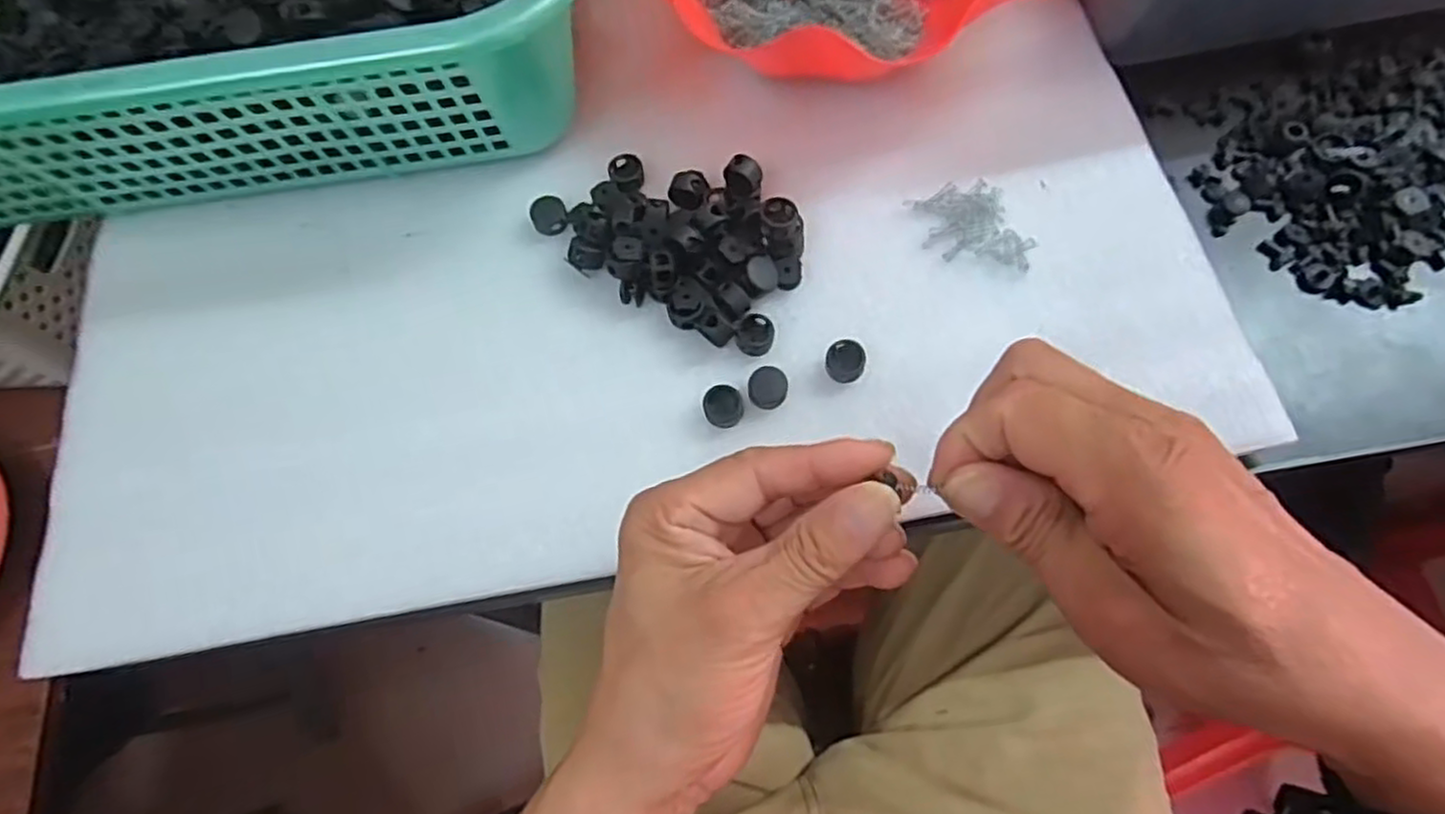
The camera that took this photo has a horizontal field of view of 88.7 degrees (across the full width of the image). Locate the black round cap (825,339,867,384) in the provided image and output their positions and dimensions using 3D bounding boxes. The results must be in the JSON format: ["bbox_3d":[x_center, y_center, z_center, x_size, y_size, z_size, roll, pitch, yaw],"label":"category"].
[{"bbox_3d":[0.053,-0.020,0.321,0.017,0.012,0.017,-1,70,3],"label":"black round cap"}]

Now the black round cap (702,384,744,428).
[{"bbox_3d":[0.001,0.000,0.319,0.016,0.009,0.017,-1,70,3],"label":"black round cap"}]

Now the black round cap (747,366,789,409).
[{"bbox_3d":[0.020,-0.008,0.319,0.017,0.008,0.017,-1,70,3],"label":"black round cap"}]

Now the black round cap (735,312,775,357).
[{"bbox_3d":[0.015,-0.032,0.329,0.016,0.006,0.019,16,72,9],"label":"black round cap"}]

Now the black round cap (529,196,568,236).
[{"bbox_3d":[-0.084,-0.093,0.355,0.017,0.004,0.019,-15,70,-2],"label":"black round cap"}]

